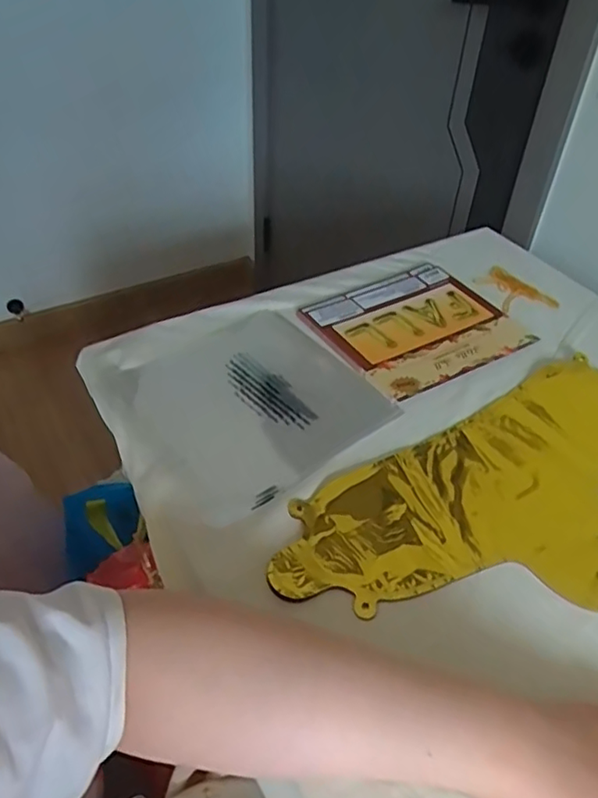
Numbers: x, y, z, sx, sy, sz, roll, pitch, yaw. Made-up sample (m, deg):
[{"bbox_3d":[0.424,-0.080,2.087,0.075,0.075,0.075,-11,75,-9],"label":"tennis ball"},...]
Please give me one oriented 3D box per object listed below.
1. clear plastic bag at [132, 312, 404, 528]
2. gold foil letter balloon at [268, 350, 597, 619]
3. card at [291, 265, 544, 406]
[{"bbox_3d":[-0.049,0.001,0.554,0.210,0.010,0.197,-30,52,-30],"label":"clear plastic bag"},{"bbox_3d":[0.190,0.075,0.490,0.426,0.006,0.197,-20,48,-22],"label":"gold foil letter balloon"},{"bbox_3d":[0.127,-0.081,0.651,0.194,0.005,0.173,-22,48,-24],"label":"card"}]

